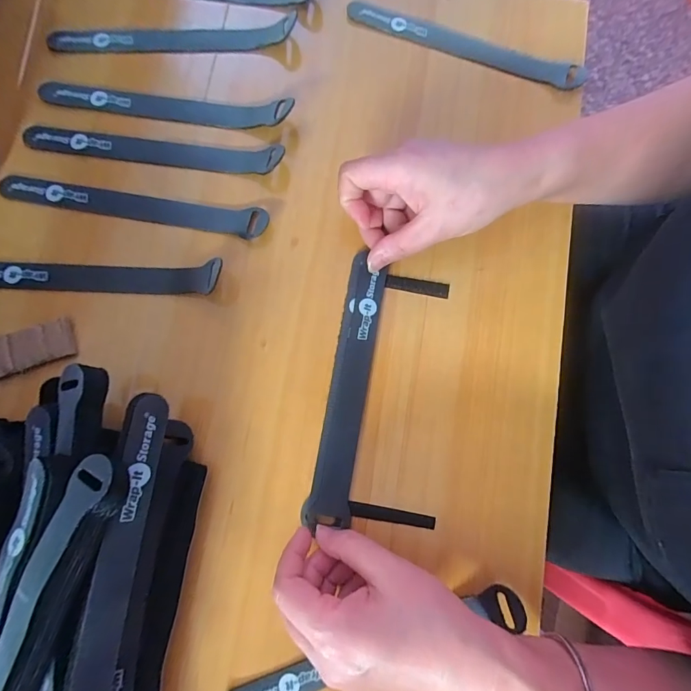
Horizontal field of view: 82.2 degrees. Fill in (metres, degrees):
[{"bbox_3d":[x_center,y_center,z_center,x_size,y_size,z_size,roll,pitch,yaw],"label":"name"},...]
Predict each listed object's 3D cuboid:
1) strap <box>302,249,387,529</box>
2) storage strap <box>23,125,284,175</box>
[{"bbox_3d":[0.003,0.027,0.280,0.028,0.005,0.186,10,82,2],"label":"strap"},{"bbox_3d":[-0.154,-0.157,0.309,0.211,0.016,0.023,10,80,2],"label":"storage strap"}]

